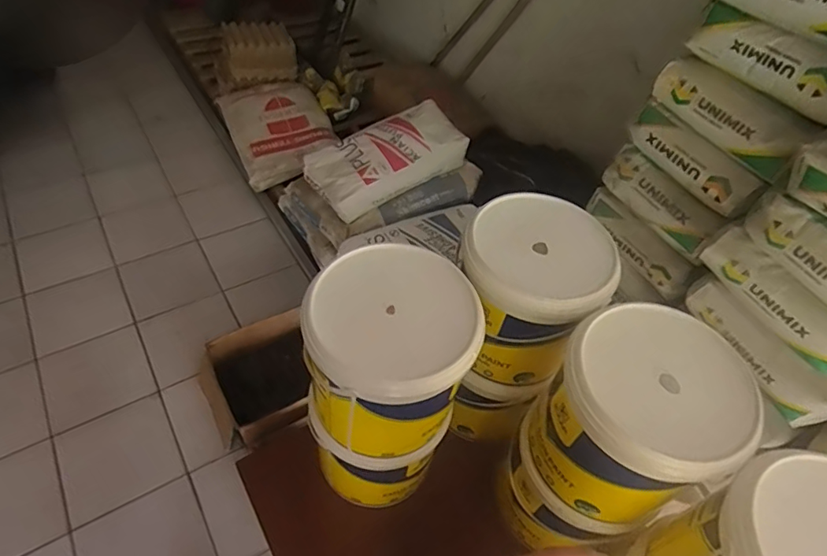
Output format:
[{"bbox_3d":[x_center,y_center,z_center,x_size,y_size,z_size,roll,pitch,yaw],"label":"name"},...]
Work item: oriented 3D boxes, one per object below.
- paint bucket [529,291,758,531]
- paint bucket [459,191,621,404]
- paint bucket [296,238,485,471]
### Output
[{"bbox_3d":[0.237,0.156,0.566,0.172,0.187,0.176,3,50,-4],"label":"paint bucket"},{"bbox_3d":[0.139,0.028,0.666,0.166,0.203,0.168,3,50,-4],"label":"paint bucket"},{"bbox_3d":[-0.027,0.097,0.581,0.170,0.208,0.156,3,50,-4],"label":"paint bucket"}]

